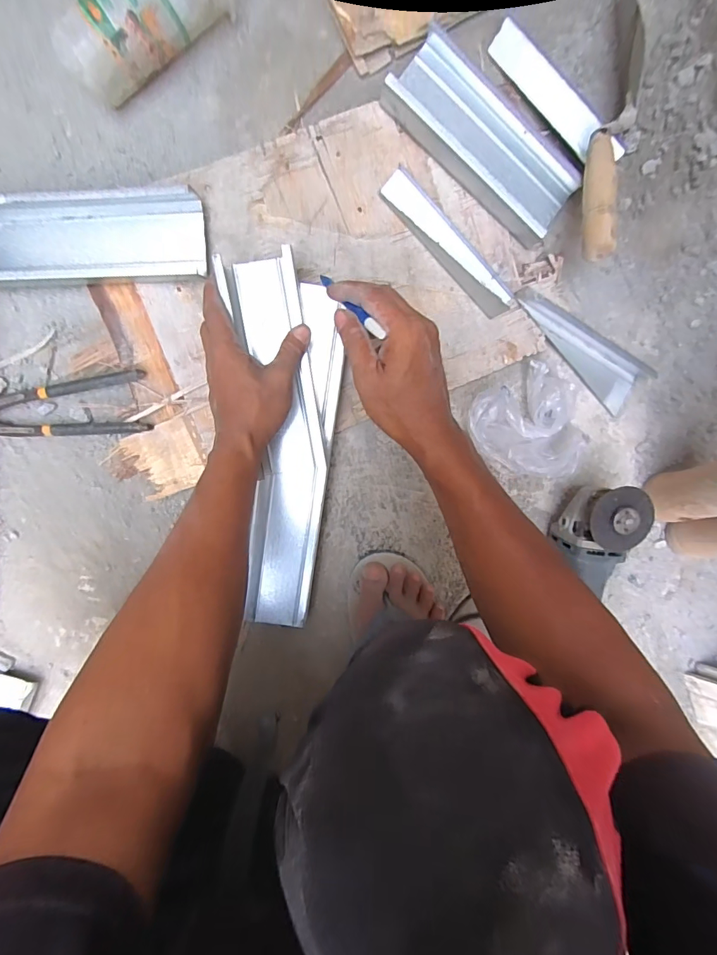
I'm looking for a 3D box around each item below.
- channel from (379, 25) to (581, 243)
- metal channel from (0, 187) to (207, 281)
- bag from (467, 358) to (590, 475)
[{"bbox_3d":[0.132,-0.345,0.439,0.212,0.036,0.095,41,94,-9],"label":"channel"},{"bbox_3d":[-0.282,-0.241,0.433,0.251,0.051,0.080,-4,99,-3],"label":"metal channel"},{"bbox_3d":[0.193,-0.058,0.485,0.117,0.066,0.112,-29,100,1],"label":"bag"}]

